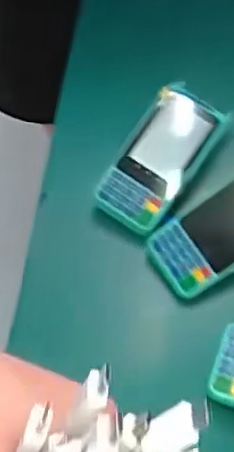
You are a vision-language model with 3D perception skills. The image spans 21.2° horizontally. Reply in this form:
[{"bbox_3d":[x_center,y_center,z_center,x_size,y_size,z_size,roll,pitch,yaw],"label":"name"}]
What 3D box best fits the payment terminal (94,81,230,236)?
[{"bbox_3d":[0.046,-0.070,0.663,0.071,0.039,0.153,34,87,14],"label":"payment terminal"}]

